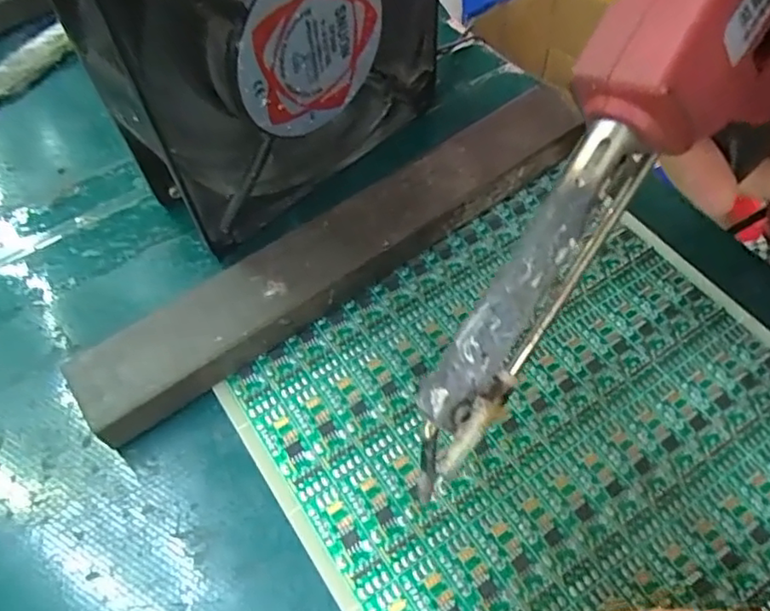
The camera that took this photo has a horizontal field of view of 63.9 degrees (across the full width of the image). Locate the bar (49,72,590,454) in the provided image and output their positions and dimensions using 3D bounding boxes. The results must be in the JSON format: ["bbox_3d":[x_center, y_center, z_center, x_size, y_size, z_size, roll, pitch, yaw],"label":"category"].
[{"bbox_3d":[-0.009,-0.022,0.225,0.207,0.018,0.033,-34,63,-18],"label":"bar"}]

